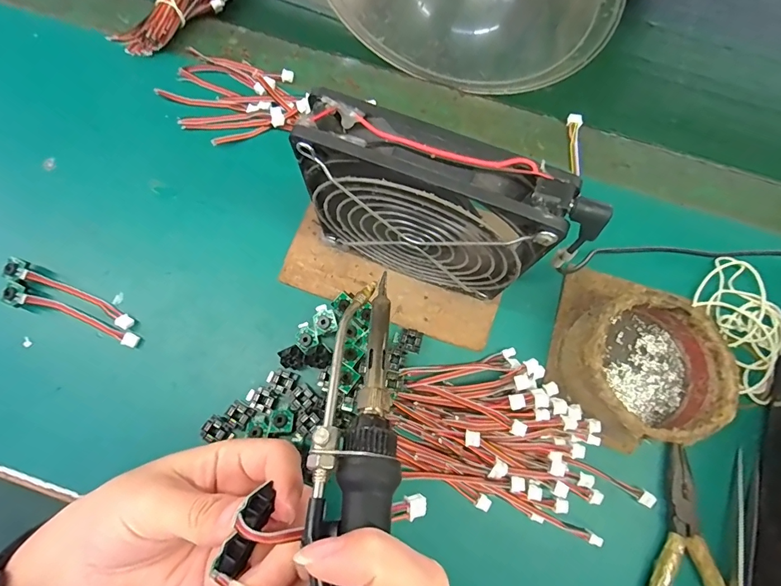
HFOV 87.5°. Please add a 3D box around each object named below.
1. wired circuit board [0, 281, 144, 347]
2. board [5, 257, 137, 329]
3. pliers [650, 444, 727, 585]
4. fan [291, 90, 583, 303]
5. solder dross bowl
[{"bbox_3d":[-0.202,0.014,0.258,0.085,0.011,0.012,19,77,3],"label":"wired circuit board"},{"bbox_3d":[-0.205,0.001,0.260,0.086,0.011,0.012,24,78,5],"label":"board"},{"bbox_3d":[0.170,0.154,0.229,0.041,0.015,0.121,13,75,2],"label":"pliers"},{"bbox_3d":[0.017,-0.036,0.219,0.116,0.127,0.027,20,76,4],"label":"fan"},{"bbox_3d":[0.151,0.043,0.244,0.083,0.040,0.082,0,75,-1],"label":"solder dross bowl"}]

